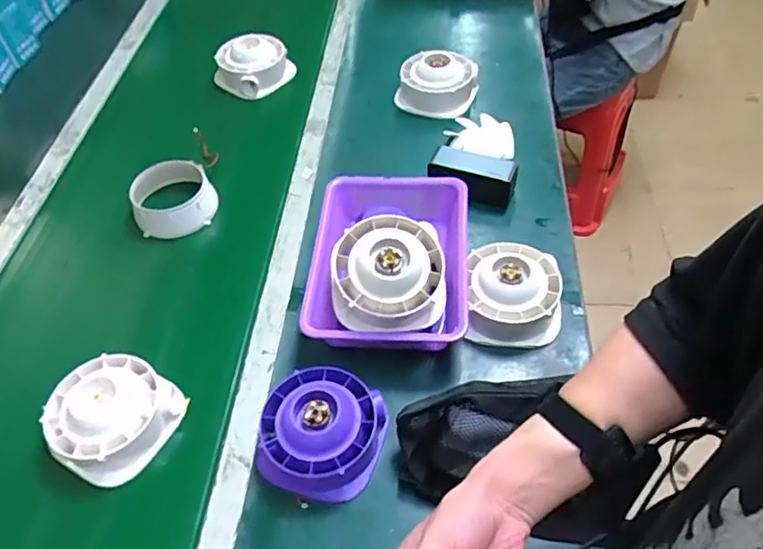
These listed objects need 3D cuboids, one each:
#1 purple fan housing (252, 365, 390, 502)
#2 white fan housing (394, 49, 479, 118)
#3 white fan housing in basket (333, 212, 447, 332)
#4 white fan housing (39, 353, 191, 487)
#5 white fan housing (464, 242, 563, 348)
[{"bbox_3d":[-0.067,0.173,0.664,0.129,0.063,0.128,14,53,13],"label":"purple fan housing"},{"bbox_3d":[0.101,-0.347,1.073,0.145,0.074,0.121,5,52,6],"label":"white fan housing"},{"bbox_3d":[0.008,-0.002,0.714,0.138,0.070,0.131,0,67,1],"label":"white fan housing in basket"},{"bbox_3d":[-0.321,0.161,0.694,0.128,0.065,0.131,24,56,20],"label":"white fan housing"},{"bbox_3d":[0.172,0.021,0.766,0.119,0.066,0.128,3,51,4],"label":"white fan housing"}]

